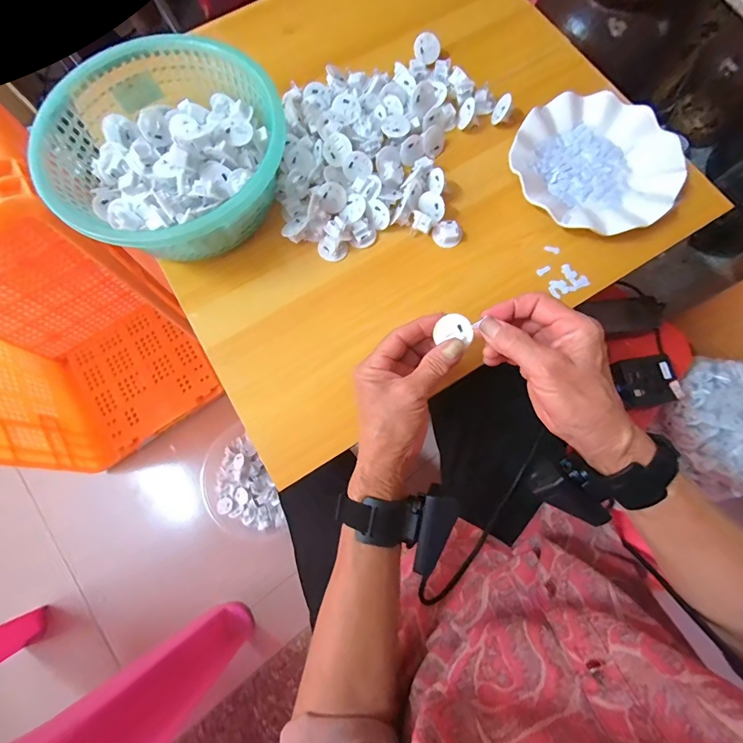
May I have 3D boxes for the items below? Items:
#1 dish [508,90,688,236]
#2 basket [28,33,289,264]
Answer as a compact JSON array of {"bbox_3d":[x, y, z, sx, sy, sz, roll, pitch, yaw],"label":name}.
[{"bbox_3d":[0.254,-0.236,0.442,0.175,0.026,0.177,0,76,2],"label":"dish"},{"bbox_3d":[-0.207,-0.223,0.404,0.209,0.082,0.223,0,76,2],"label":"basket"}]

